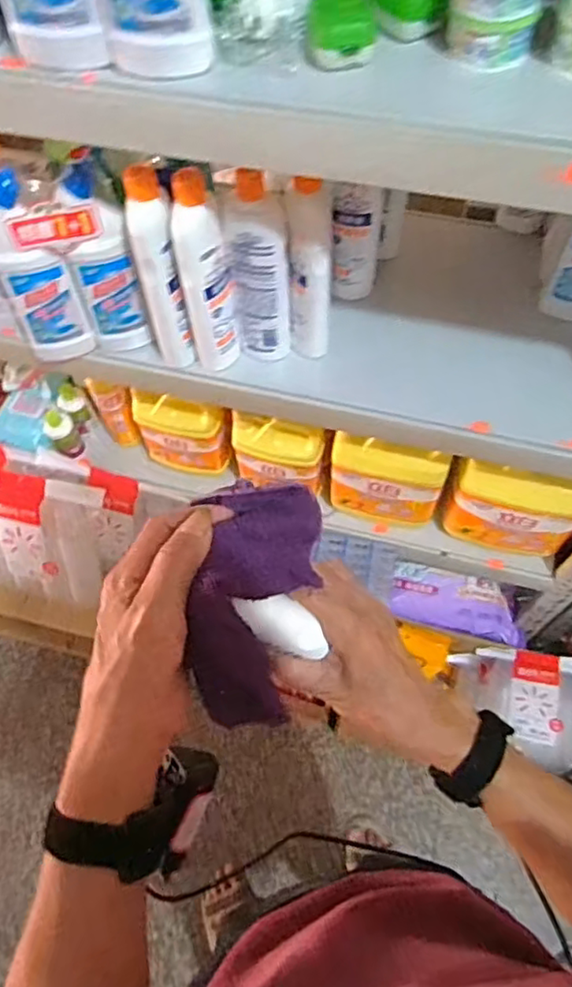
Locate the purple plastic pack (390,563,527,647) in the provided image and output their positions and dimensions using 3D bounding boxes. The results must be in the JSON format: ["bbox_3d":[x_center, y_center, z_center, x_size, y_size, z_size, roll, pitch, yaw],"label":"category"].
[{"bbox_3d":[0.347,0.223,1.280,0.285,0.064,0.106,12,62,8],"label":"purple plastic pack"}]

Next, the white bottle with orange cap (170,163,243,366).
[{"bbox_3d":[-0.090,-0.243,0.732,0.062,0.247,0.048,-16,62,-7],"label":"white bottle with orange cap"}]

